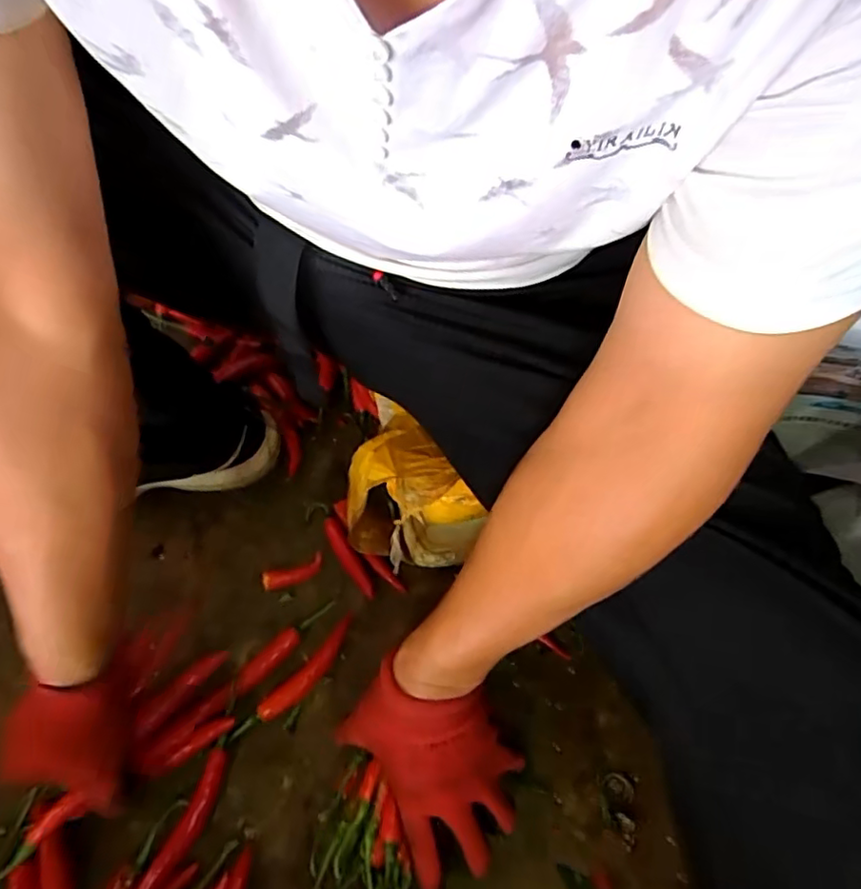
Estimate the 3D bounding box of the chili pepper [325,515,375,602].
[{"bbox_3d":[-0.078,0.107,0.580,0.017,0.019,0.086,-28,63,-17],"label":"chili pepper"}]

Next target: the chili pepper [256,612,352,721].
[{"bbox_3d":[-0.101,0.191,0.518,0.021,0.015,0.105,38,65,20],"label":"chili pepper"}]

